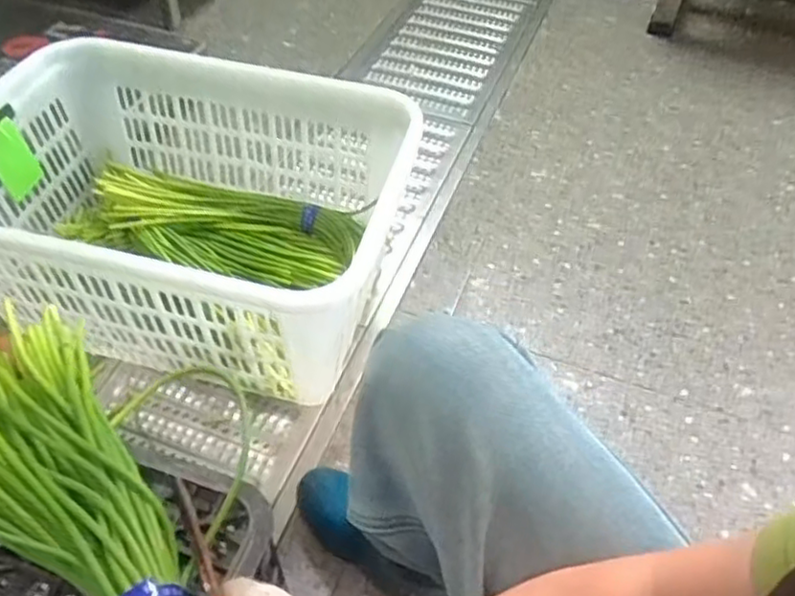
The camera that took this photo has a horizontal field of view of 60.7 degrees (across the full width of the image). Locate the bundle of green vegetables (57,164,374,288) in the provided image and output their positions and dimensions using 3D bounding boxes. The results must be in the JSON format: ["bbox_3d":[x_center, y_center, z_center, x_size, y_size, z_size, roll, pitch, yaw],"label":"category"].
[{"bbox_3d":[-0.281,-0.116,1.033,0.438,0.079,0.203,17,50,10],"label":"bundle of green vegetables"}]

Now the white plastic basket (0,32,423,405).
[{"bbox_3d":[-0.305,-0.125,0.972,0.573,0.283,0.463,12,50,6],"label":"white plastic basket"}]

